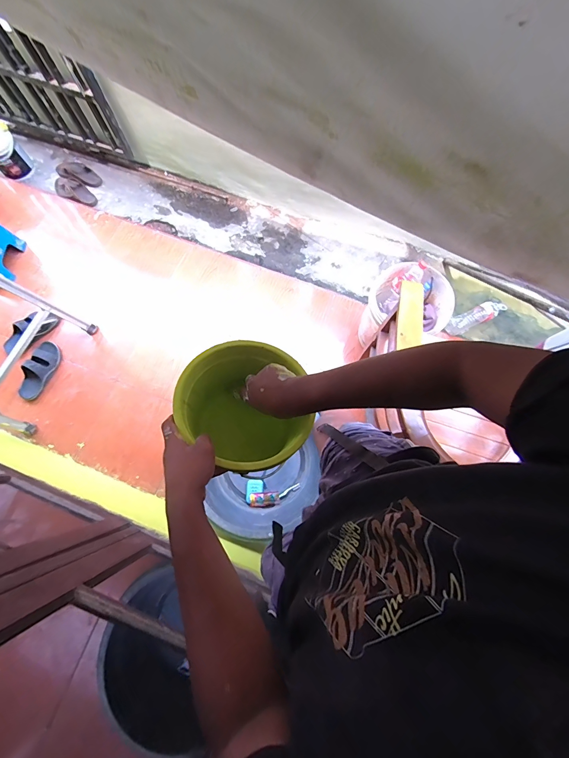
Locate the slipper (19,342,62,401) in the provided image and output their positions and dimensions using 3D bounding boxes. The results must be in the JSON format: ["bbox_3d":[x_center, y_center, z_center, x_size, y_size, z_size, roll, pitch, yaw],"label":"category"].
[{"bbox_3d":[-1.115,-0.044,1.492,0.113,0.071,0.281,9,75,3],"label":"slipper"}]

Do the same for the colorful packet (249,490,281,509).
[{"bbox_3d":[-0.082,0.497,1.349,0.123,0.029,0.065,-9,75,-2],"label":"colorful packet"}]

